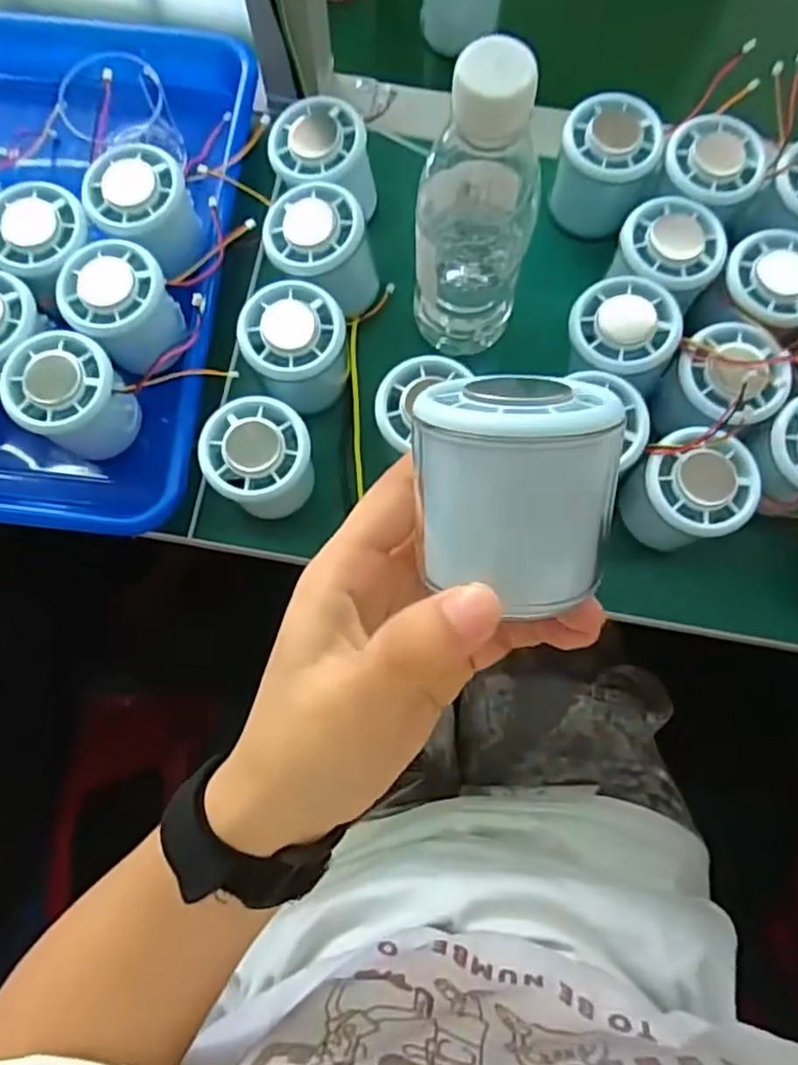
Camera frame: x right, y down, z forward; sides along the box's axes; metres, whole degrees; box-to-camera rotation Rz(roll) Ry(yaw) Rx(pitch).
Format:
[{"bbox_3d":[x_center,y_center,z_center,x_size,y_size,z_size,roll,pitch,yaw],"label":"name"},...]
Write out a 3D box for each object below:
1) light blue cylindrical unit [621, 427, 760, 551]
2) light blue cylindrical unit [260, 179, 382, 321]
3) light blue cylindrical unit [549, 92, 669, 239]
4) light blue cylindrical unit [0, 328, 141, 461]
[{"bbox_3d":[0.154,-0.020,0.358,0.056,0.061,0.054,0,76,-1],"label":"light blue cylindrical unit"},{"bbox_3d":[-0.044,-0.163,0.387,0.059,0.057,0.055,0,76,-1],"label":"light blue cylindrical unit"},{"bbox_3d":[0.128,-0.221,0.405,0.062,0.059,0.055,25,77,6],"label":"light blue cylindrical unit"},{"bbox_3d":[-0.181,-0.074,0.371,0.056,0.060,0.053,0,76,-1],"label":"light blue cylindrical unit"}]

